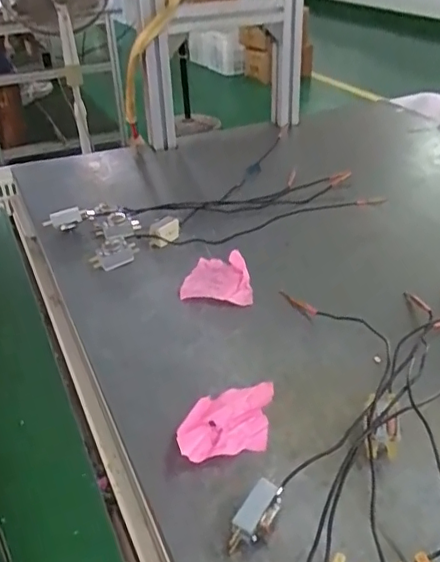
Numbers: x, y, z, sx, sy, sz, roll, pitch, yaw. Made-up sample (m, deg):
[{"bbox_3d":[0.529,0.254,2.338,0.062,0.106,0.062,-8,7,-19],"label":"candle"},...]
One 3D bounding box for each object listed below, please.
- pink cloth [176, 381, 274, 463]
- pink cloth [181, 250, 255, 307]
[{"bbox_3d":[0.007,0.116,0.465,0.091,0.018,0.060,-13,35,-14],"label":"pink cloth"},{"bbox_3d":[0.001,-0.007,0.648,0.077,0.018,0.084,3,35,9],"label":"pink cloth"}]

